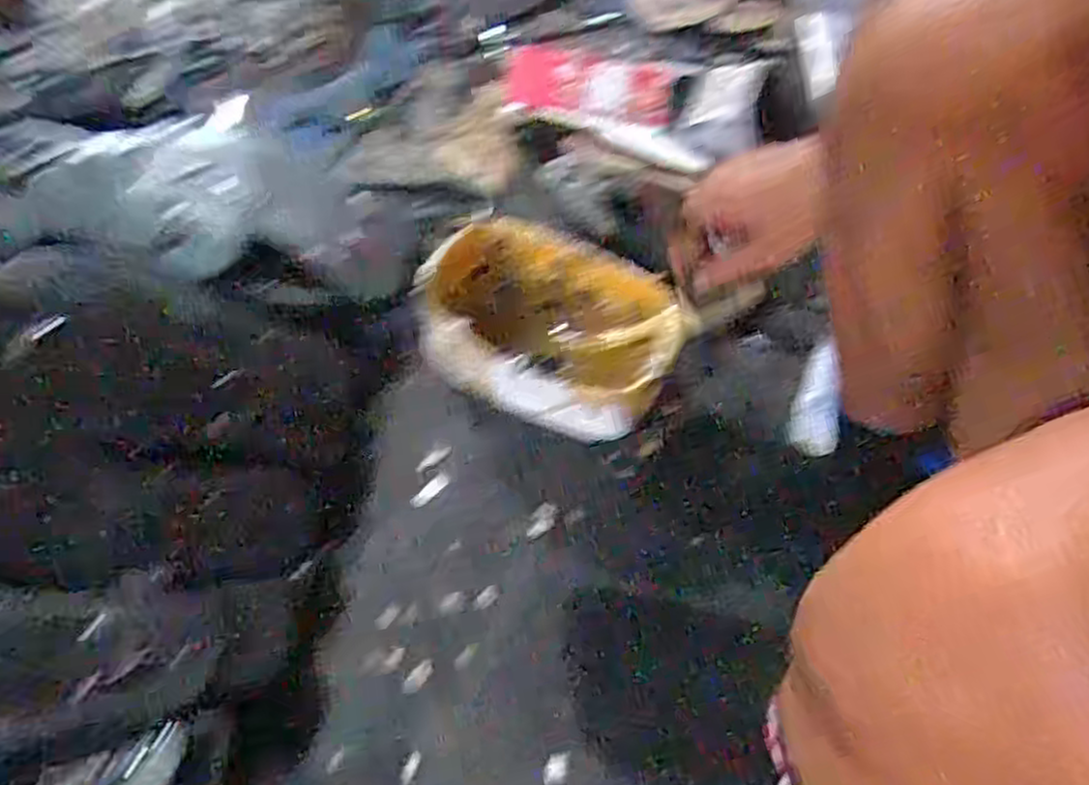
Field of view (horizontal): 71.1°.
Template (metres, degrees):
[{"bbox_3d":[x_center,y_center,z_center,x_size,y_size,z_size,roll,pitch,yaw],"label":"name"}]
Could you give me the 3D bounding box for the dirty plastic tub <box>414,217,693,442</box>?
[{"bbox_3d":[0.000,-0.057,0.621,0.212,0.046,0.151,27,85,6],"label":"dirty plastic tub"}]

